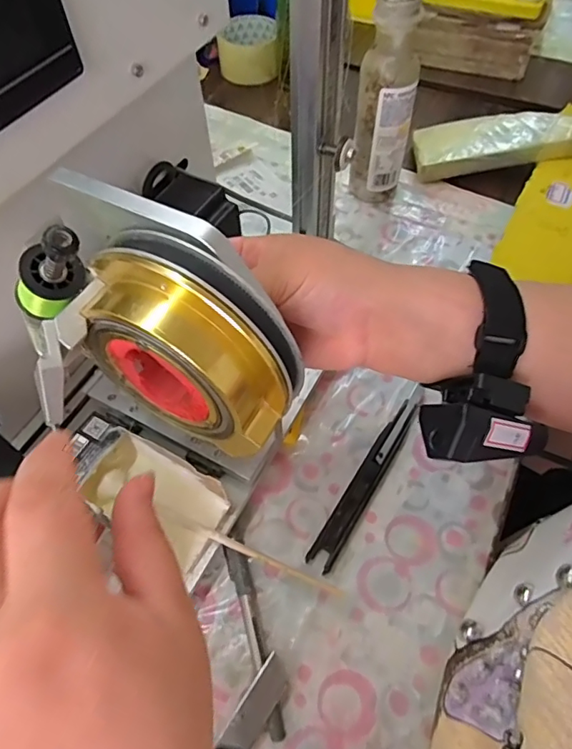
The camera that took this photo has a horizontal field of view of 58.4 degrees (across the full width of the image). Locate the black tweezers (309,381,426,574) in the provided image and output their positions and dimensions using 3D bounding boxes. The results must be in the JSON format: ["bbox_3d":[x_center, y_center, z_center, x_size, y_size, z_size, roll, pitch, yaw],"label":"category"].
[{"bbox_3d":[0.063,0.071,0.378,0.019,0.011,0.155,27,60,18],"label":"black tweezers"}]

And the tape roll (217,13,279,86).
[{"bbox_3d":[-0.050,-0.429,0.677,0.076,0.047,0.078,-3,56,-1],"label":"tape roll"}]

